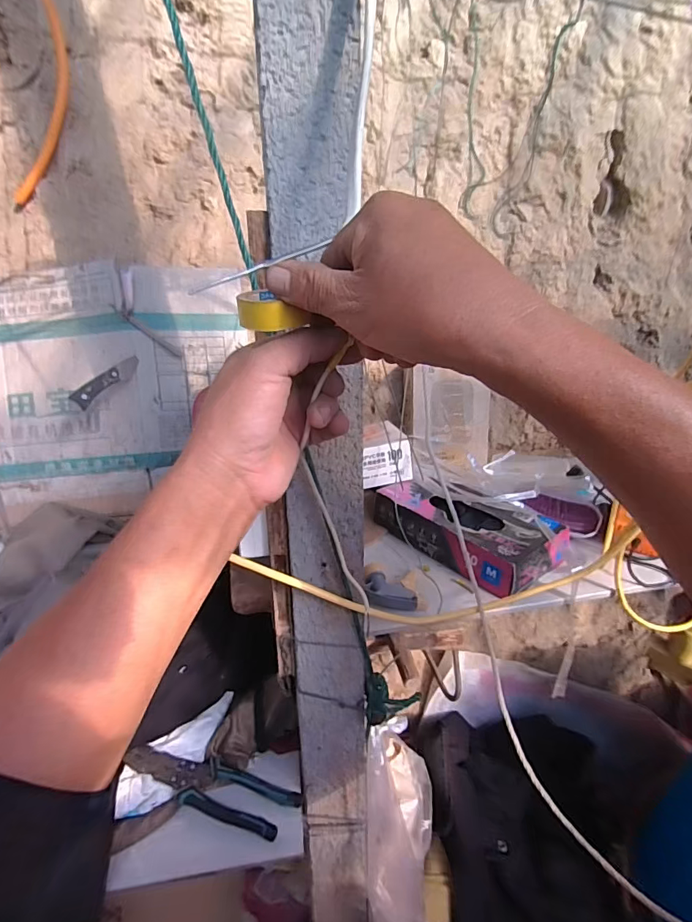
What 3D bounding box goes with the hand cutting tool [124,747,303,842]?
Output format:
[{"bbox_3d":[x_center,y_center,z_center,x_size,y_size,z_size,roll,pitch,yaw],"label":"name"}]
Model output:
[{"bbox_3d":[-0.156,0.378,0.513,0.201,0.028,0.049,9,28,15],"label":"hand cutting tool"}]

